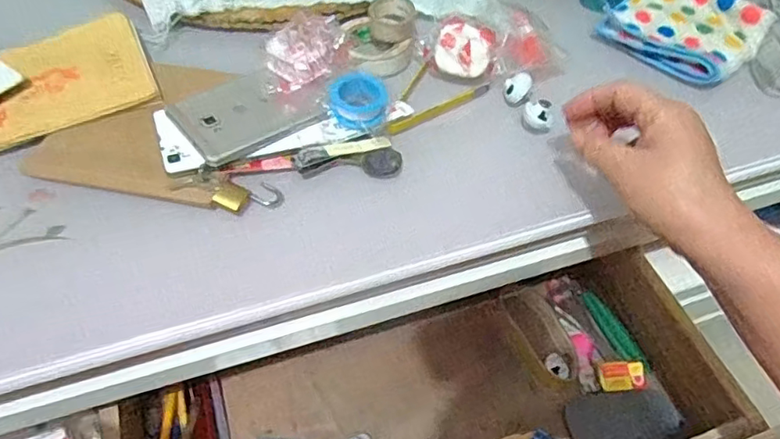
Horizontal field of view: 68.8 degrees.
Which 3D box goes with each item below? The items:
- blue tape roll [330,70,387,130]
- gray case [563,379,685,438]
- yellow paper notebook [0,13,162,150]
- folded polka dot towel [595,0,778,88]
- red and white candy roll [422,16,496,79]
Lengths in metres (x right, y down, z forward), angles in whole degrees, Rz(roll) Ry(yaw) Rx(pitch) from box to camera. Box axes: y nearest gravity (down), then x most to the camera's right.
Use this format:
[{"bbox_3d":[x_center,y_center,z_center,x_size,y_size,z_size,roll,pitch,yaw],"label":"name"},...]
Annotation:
[{"bbox_3d":[-0.024,-0.091,0.432,0.041,0.026,0.036,1,52,-2],"label":"blue tape roll"},{"bbox_3d":[0.209,0.177,0.510,0.097,0.017,0.052,-6,52,-7],"label":"gray case"},{"bbox_3d":[-0.285,-0.110,0.465,0.169,0.007,0.127,-20,56,-18],"label":"yellow paper notebook"},{"bbox_3d":[0.276,-0.183,0.531,0.109,0.030,0.122,-36,61,-26],"label":"folded polka dot towel"},{"bbox_3d":[0.059,-0.144,0.479,0.051,0.037,0.031,23,54,15],"label":"red and white candy roll"}]

